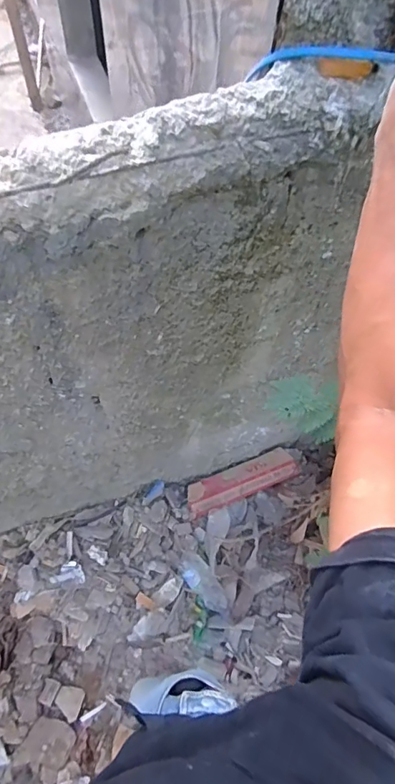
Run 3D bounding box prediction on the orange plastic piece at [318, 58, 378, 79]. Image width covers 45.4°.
[{"bbox_3d":[0.190,-0.404,0.592,0.072,0.015,0.018,3,60,0],"label":"orange plastic piece"}]

